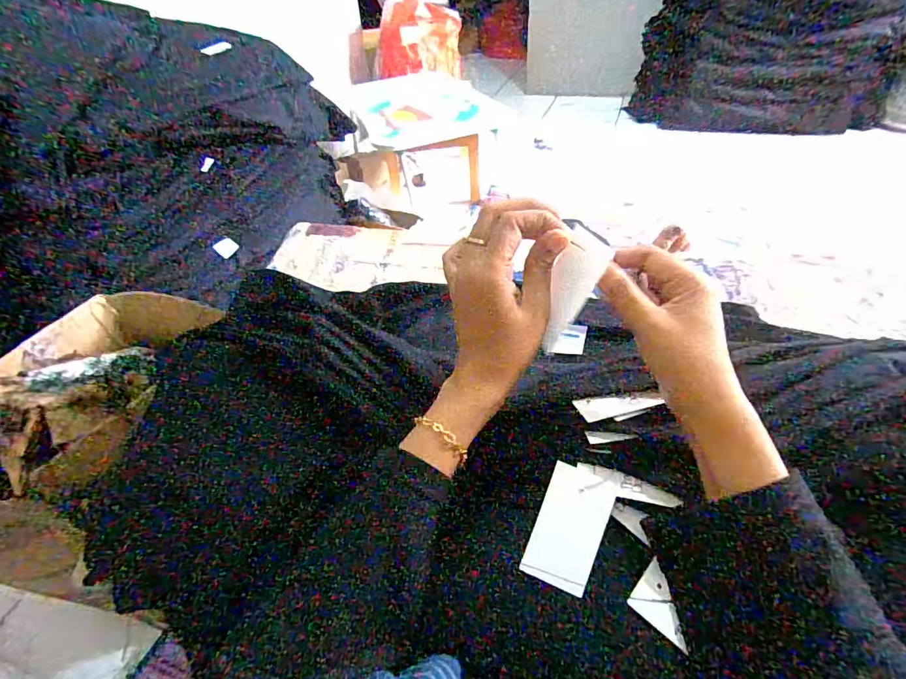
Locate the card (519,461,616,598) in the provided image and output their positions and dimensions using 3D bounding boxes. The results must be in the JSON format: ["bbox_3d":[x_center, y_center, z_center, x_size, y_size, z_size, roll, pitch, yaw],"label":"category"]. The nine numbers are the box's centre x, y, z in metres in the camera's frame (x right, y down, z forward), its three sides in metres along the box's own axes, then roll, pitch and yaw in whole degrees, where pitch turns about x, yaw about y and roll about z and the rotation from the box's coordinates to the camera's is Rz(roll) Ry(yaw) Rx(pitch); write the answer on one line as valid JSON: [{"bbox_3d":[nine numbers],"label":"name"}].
[{"bbox_3d":[0.082,0.133,0.339,0.045,0.004,0.079,19,84,13],"label":"card"}]

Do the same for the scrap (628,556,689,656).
[{"bbox_3d":[0.138,0.172,0.316,0.035,0.004,0.032,33,76,29],"label":"scrap"}]

